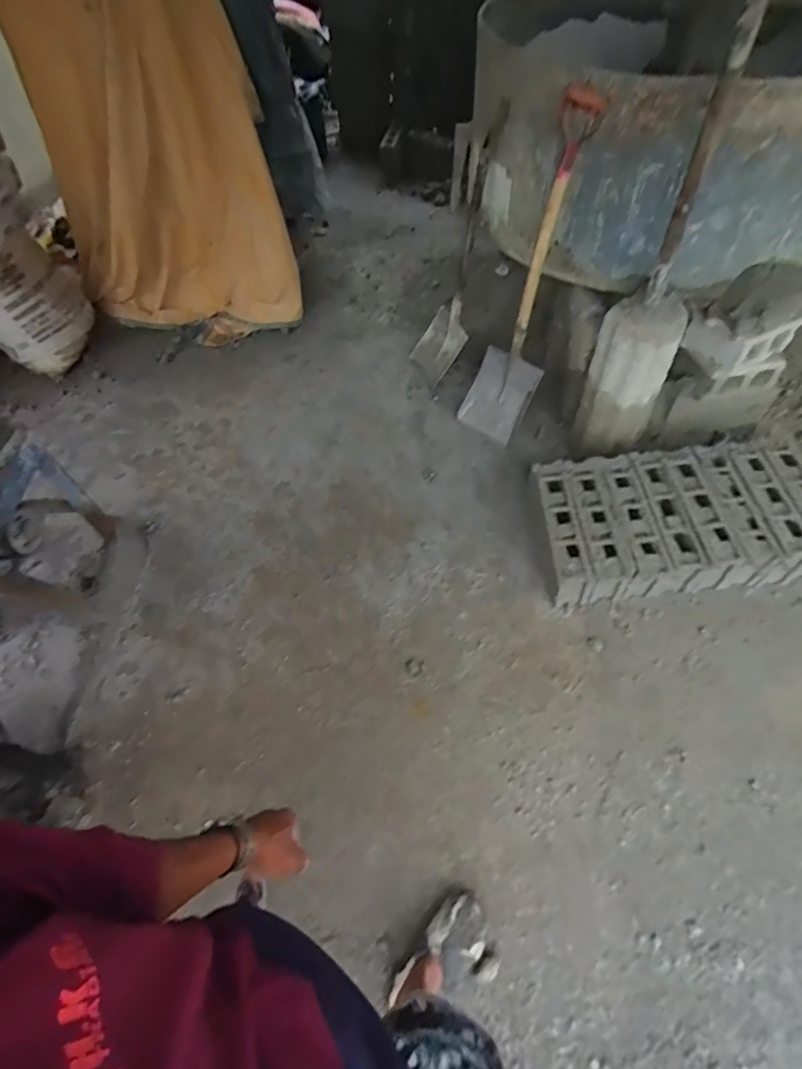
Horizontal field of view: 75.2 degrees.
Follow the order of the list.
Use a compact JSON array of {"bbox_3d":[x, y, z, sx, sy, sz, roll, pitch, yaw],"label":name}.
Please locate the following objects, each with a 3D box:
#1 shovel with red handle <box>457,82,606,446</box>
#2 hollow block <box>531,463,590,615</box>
[{"bbox_3d":[0.375,-0.782,1.711,0.242,0.986,0.299,32,63,24],"label":"shovel with red handle"},{"bbox_3d":[0.470,0.000,1.608,0.101,0.215,0.426,-7,55,-1],"label":"hollow block"}]

